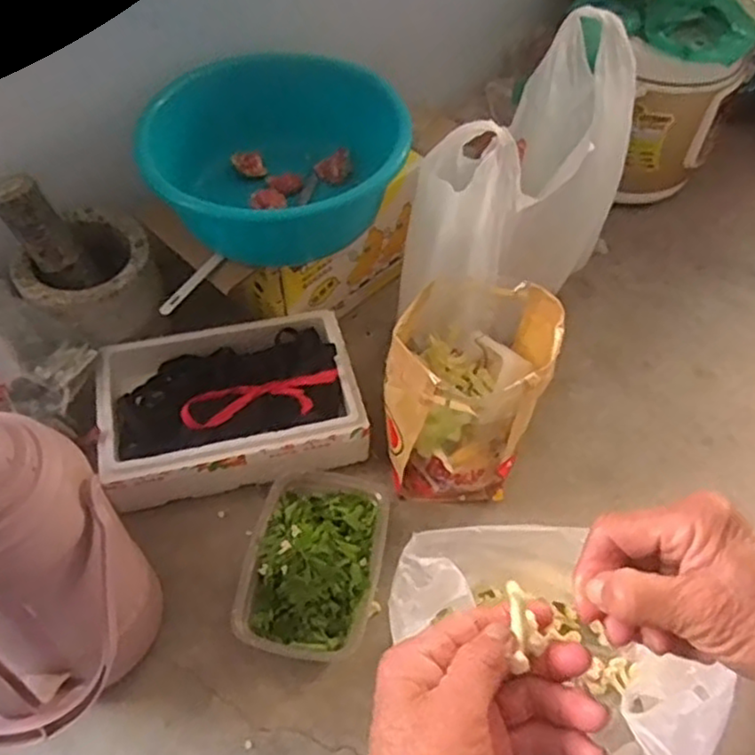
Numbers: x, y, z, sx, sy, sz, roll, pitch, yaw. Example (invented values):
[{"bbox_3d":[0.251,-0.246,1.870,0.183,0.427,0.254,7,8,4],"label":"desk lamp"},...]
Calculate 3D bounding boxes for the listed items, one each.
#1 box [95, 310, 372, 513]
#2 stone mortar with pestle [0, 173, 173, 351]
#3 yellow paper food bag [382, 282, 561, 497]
[{"bbox_3d":[-0.180,0.039,0.885,0.308,0.076,0.214,-9,54,-9],"label":"box"},{"bbox_3d":[-0.364,-0.144,0.883,0.163,0.194,0.151,-26,58,-21],"label":"stone mortar with pestle"},{"bbox_3d":[0.105,0.014,0.839,0.165,0.210,0.206,14,53,9],"label":"yellow paper food bag"}]

